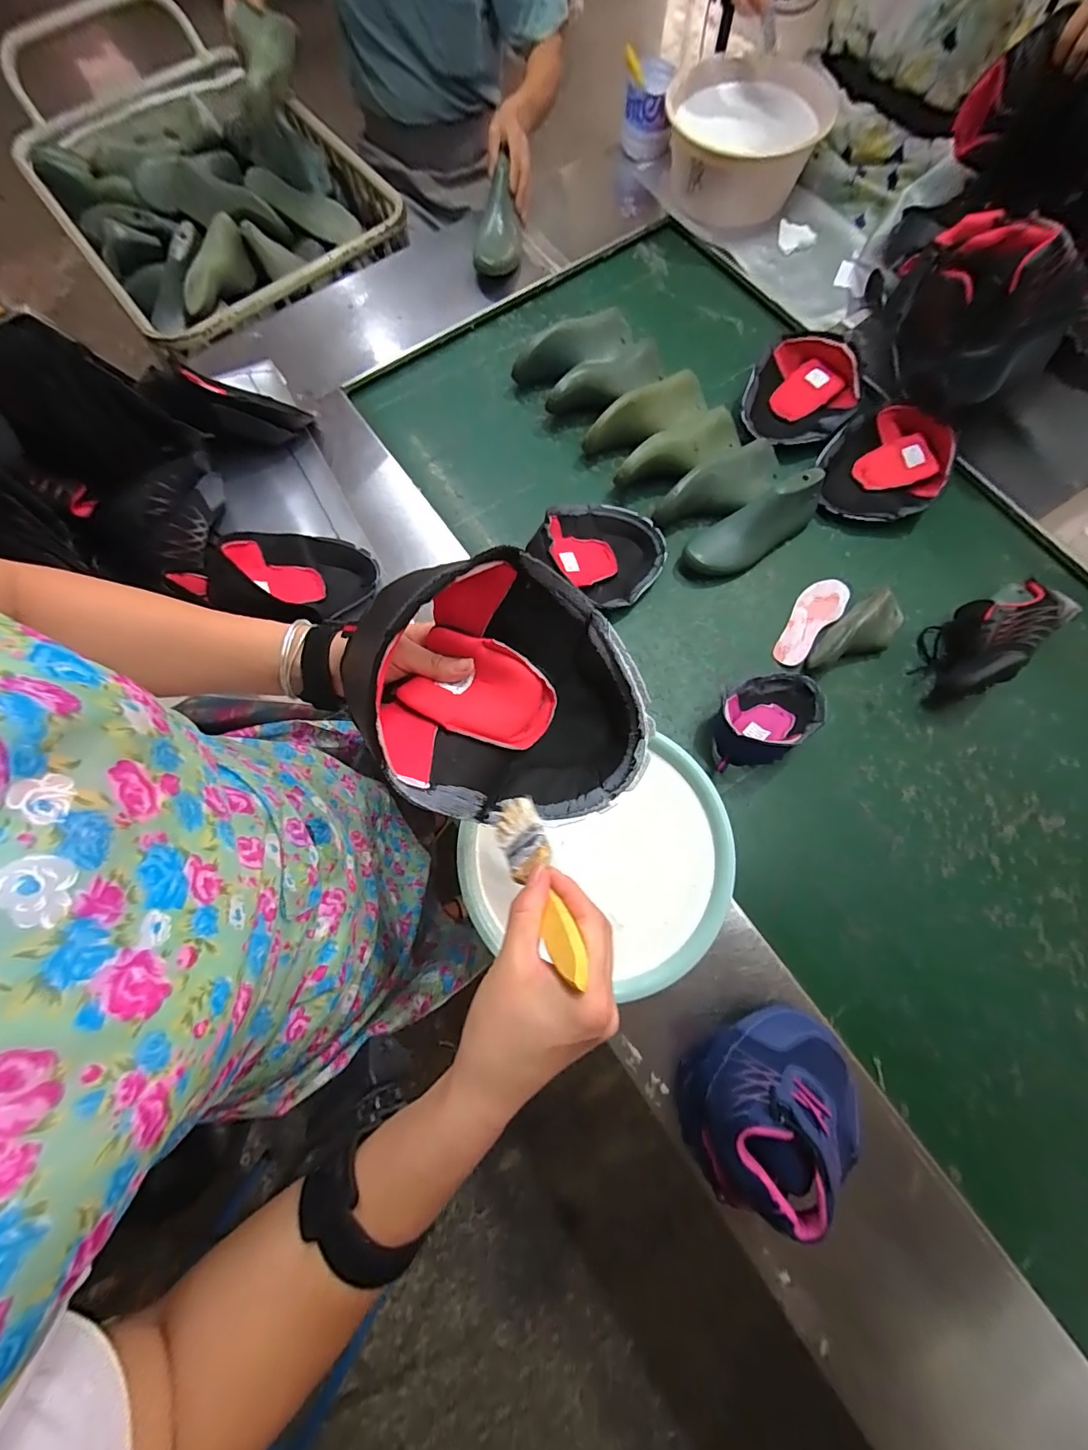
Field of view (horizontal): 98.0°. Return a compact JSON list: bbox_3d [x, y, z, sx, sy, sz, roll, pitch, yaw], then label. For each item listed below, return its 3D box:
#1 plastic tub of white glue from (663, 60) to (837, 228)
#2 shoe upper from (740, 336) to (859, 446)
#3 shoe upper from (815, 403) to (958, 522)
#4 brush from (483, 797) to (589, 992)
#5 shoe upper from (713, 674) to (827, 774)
[{"bbox_3d":[0.399,-1.186,0.967,0.296,0.150,0.292,0,74,0],"label":"plastic tub of white glue"},{"bbox_3d":[0.445,-0.573,0.825,0.172,0.064,0.217,21,75,5],"label":"shoe upper"},{"bbox_3d":[0.565,-0.431,0.790,0.180,0.079,0.188,0,74,0],"label":"shoe upper"},{"bbox_3d":[-0.004,0.100,0.307,0.035,0.148,0.025,-23,119,-7],"label":"brush"},{"bbox_3d":[0.328,-0.014,0.675,0.178,0.086,0.118,-18,75,-5],"label":"shoe upper"}]

